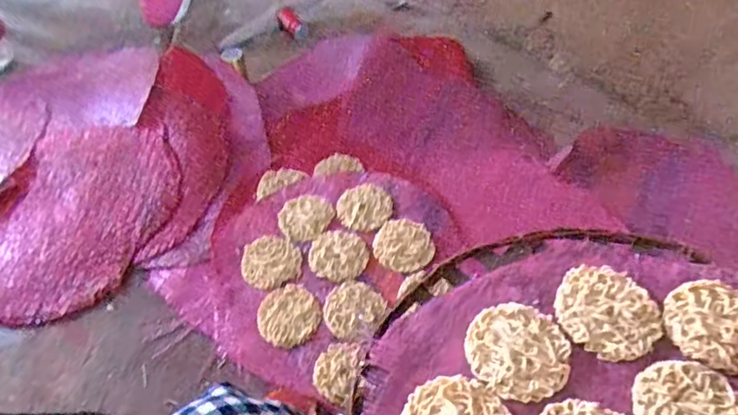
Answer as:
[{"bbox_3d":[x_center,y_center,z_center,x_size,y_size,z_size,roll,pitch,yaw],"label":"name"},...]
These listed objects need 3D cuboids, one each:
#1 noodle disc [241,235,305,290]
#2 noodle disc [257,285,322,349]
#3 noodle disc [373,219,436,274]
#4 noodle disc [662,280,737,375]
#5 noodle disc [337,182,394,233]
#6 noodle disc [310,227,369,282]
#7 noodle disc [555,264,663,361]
[{"bbox_3d":[-0.126,0.070,0.751,0.075,0.005,0.081,-1,46,1],"label":"noodle disc"},{"bbox_3d":[-0.097,0.131,0.698,0.074,0.005,0.080,-1,46,1],"label":"noodle disc"},{"bbox_3d":[0.047,0.048,0.755,0.076,0.010,0.075,-1,46,1],"label":"noodle disc"},{"bbox_3d":[0.271,0.090,0.443,0.077,0.008,0.072,-1,46,1],"label":"noodle disc"},{"bbox_3d":[-0.005,-0.002,0.803,0.075,0.005,0.081,-1,46,1],"label":"noodle disc"},{"bbox_3d":[-0.039,0.060,0.752,0.074,0.007,0.084,0,46,3],"label":"noodle disc"},{"bbox_3d":[0.187,0.081,0.455,0.073,0.008,0.079,-1,46,1],"label":"noodle disc"}]

